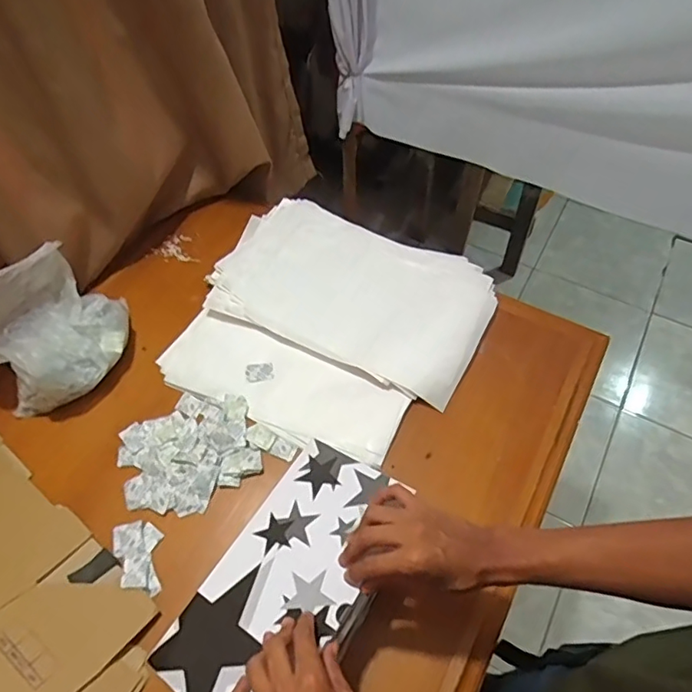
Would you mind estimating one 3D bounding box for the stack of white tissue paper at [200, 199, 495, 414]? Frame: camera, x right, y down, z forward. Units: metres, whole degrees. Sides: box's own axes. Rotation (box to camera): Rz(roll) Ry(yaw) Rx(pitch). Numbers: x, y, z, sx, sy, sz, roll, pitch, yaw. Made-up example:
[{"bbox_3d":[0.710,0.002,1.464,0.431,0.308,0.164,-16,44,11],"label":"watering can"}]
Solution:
[{"bbox_3d":[0.010,-0.099,0.862,0.426,0.025,0.266,22,60,16],"label":"stack of white tissue paper"}]

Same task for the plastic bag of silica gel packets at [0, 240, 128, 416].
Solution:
[{"bbox_3d":[-0.421,-0.032,0.762,0.170,0.153,0.209,25,61,17],"label":"plastic bag of silica gel packets"}]

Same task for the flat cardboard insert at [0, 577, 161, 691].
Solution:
[{"bbox_3d":[-0.325,0.321,0.603,0.127,0.008,0.182,37,47,20],"label":"flat cardboard insert"}]

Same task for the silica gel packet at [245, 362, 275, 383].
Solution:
[{"bbox_3d":[-0.129,0.038,0.808,0.041,0.005,0.030,-10,57,-5],"label":"silica gel packet"}]

